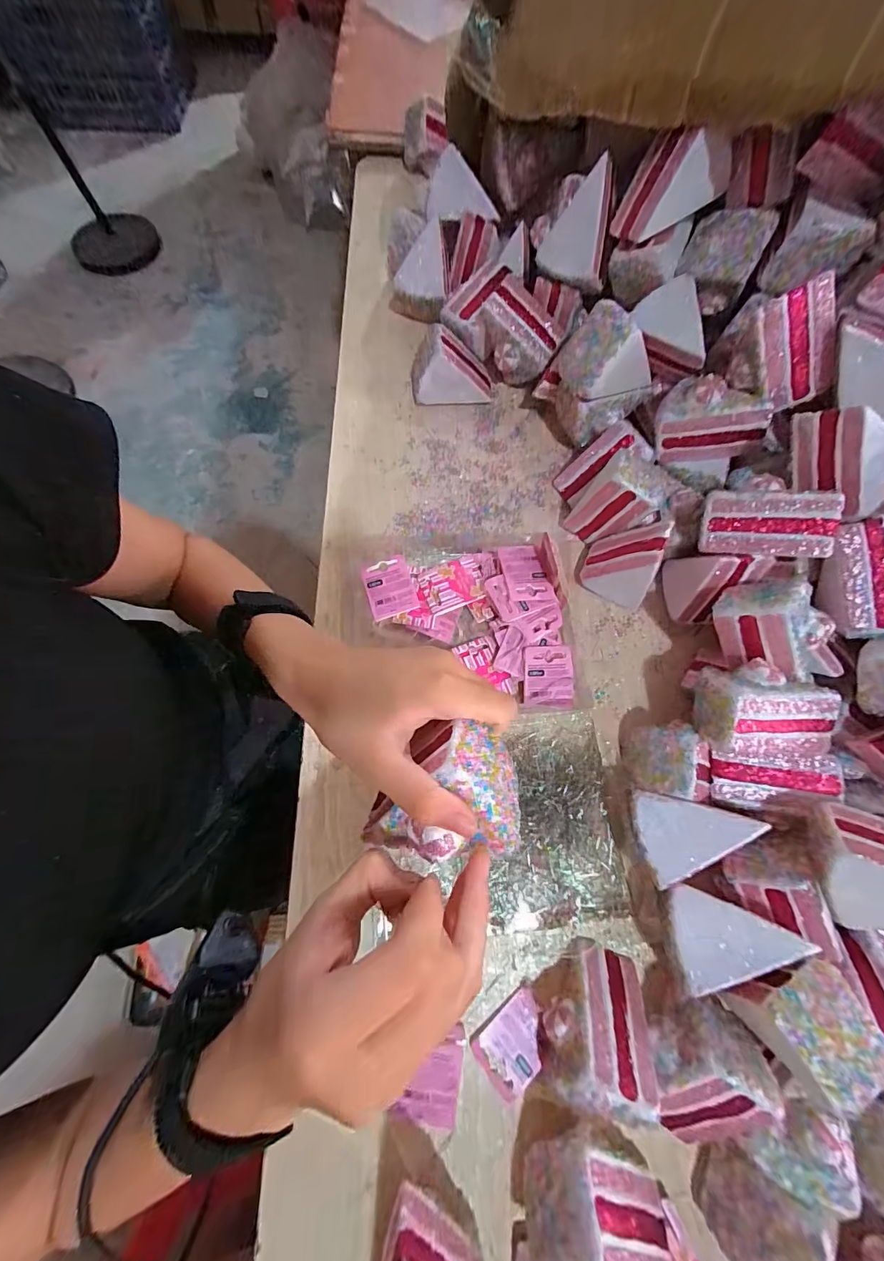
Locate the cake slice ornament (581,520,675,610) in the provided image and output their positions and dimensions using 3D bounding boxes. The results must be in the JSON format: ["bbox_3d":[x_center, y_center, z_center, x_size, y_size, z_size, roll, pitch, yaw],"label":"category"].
[{"bbox_3d":[0.169,-0.063,0.378,0.064,0.079,0.052,28,73,8],"label":"cake slice ornament"}]

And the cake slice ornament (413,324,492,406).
[{"bbox_3d":[0.012,-0.286,0.456,0.087,0.067,0.041,-3,72,-3],"label":"cake slice ornament"}]

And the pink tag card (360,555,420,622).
[{"bbox_3d":[-0.050,-0.041,0.399,0.044,0.006,0.057,-17,79,-5],"label":"pink tag card"}]

